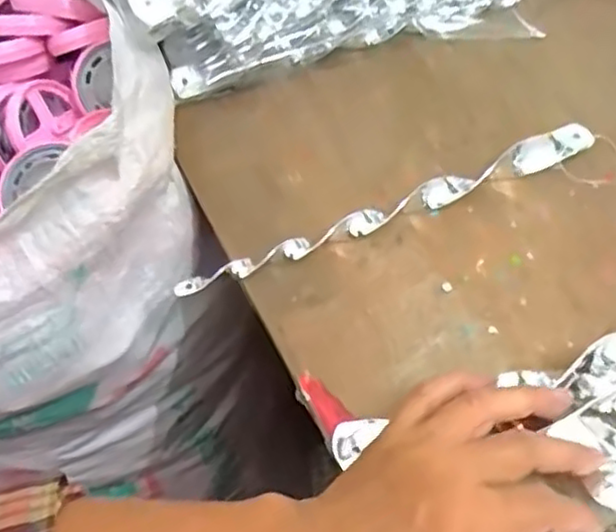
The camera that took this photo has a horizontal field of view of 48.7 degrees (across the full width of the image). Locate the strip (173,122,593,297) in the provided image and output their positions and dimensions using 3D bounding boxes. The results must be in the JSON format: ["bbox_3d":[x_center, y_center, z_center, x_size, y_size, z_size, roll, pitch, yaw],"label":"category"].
[{"bbox_3d":[0.058,-0.035,0.439,0.293,0.020,0.018,-22,55,-11],"label":"strip"}]

